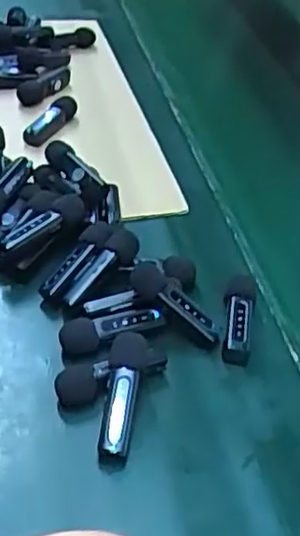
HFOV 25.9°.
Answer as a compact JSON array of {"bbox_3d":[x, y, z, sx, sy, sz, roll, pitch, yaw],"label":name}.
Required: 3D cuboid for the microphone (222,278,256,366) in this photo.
[{"bbox_3d":[0.055,0.032,0.400,0.017,0.014,0.061,11,41,0],"label":"microphone"}]

